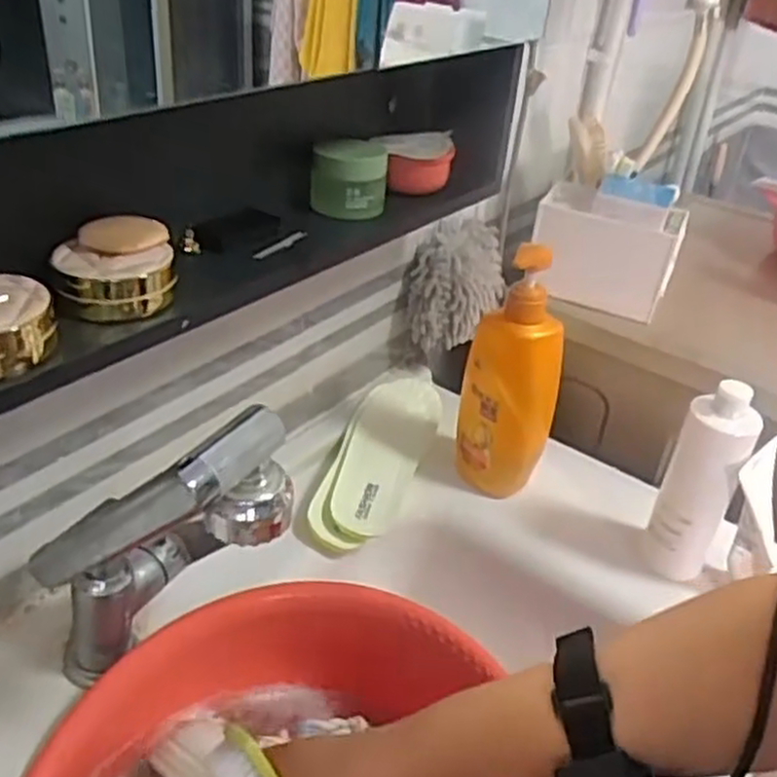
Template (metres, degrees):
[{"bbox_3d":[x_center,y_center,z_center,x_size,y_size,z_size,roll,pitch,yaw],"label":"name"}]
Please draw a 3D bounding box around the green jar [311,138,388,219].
[{"bbox_3d":[-0.032,-0.175,0.637,0.059,0.053,0.053,5,33,-2],"label":"green jar"}]

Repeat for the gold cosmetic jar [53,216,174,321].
[{"bbox_3d":[-0.169,-0.076,0.476,0.069,0.042,0.065,-5,35,-17],"label":"gold cosmetic jar"}]

